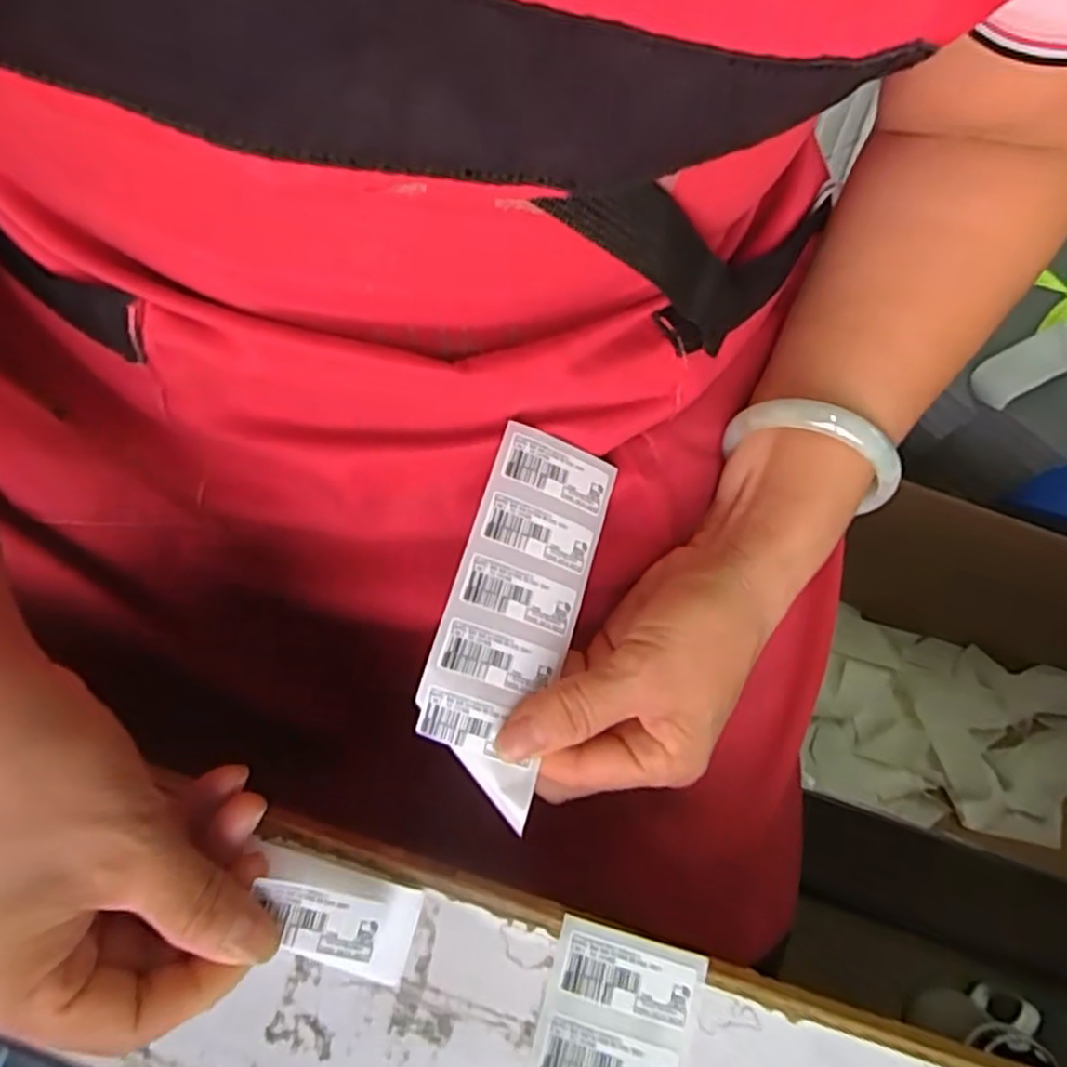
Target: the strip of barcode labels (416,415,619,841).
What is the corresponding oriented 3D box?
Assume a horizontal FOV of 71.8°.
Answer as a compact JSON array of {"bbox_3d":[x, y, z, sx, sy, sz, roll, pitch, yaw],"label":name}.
[{"bbox_3d":[-0.008,0.029,0.282,0.049,0.007,0.140,20,75,-15],"label":"strip of barcode labels"}]

